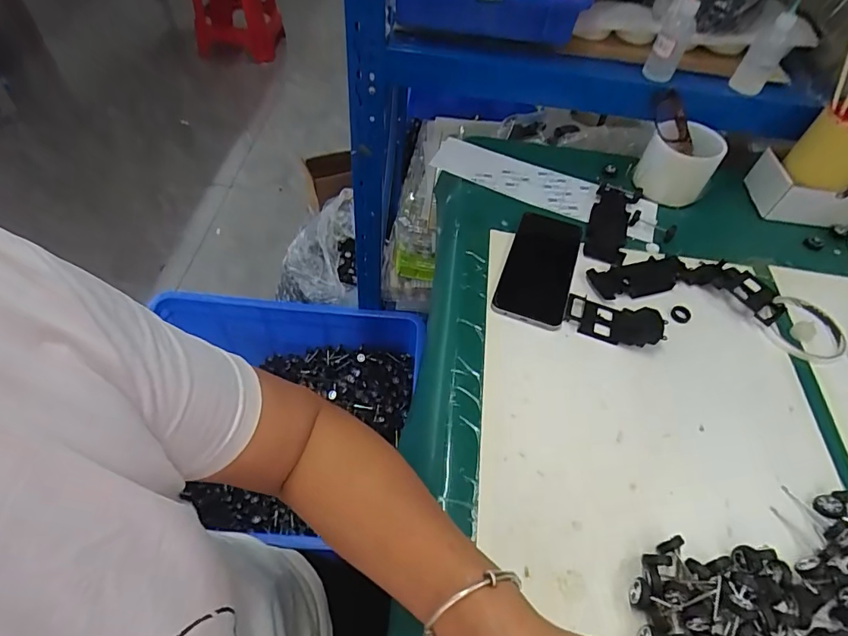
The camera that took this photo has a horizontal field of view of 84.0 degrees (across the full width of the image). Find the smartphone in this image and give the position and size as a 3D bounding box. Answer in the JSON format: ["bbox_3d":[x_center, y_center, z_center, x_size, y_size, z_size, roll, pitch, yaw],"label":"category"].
[{"bbox_3d":[0.132,-0.063,0.530,0.074,0.012,0.170,18,53,9],"label":"smartphone"}]

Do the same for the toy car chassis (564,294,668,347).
[{"bbox_3d":[0.196,0.003,0.488,0.096,0.019,0.047,13,53,6],"label":"toy car chassis"}]

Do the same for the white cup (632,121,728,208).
[{"bbox_3d":[0.322,-0.193,0.599,0.085,0.081,0.081,2,53,-3],"label":"white cup"}]

